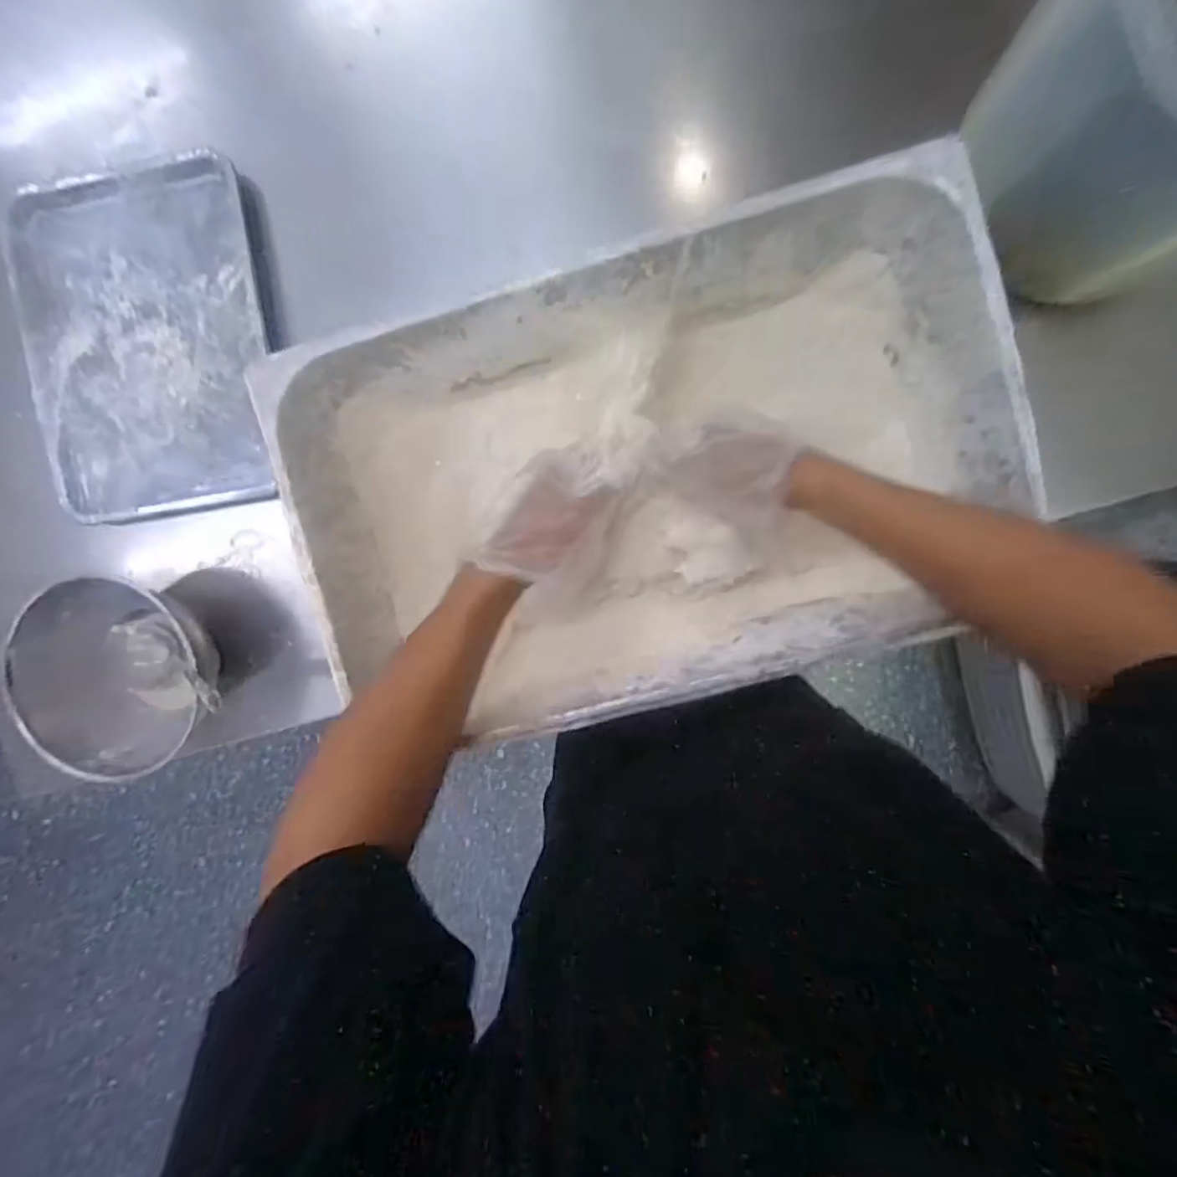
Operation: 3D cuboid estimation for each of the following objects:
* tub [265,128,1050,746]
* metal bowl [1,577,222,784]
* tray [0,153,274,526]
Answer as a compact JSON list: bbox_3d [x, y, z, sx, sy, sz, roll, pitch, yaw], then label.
[{"bbox_3d":[0.044,-0.085,0.498,0.511,0.167,0.314,-17,93,6],"label":"tub"},{"bbox_3d":[-0.442,0.081,0.573,0.161,0.072,0.164,0,95,5],"label":"metal bowl"},{"bbox_3d":[-0.424,-0.230,0.581,0.231,0.024,0.309,-7,94,6],"label":"tray"}]

